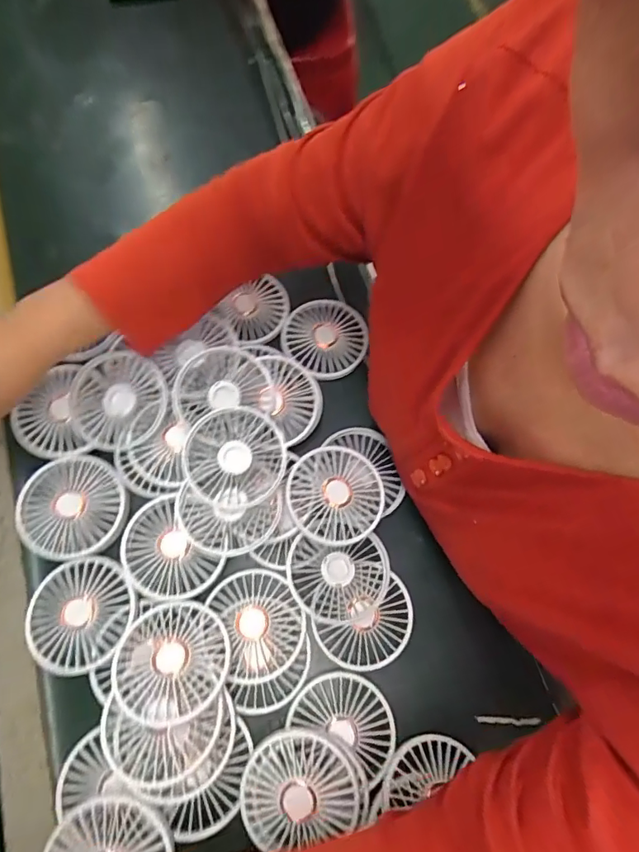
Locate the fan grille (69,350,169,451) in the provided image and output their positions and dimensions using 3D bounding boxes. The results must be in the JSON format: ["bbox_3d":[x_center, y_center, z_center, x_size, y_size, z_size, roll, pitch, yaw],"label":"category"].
[{"bbox_3d":[-0.183,-0.025,0.432,0.085,0.027,0.085,0,72,-1],"label":"fan grille"}]

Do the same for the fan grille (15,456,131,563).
[{"bbox_3d":[-0.216,0.070,0.414,0.086,0.009,0.085,0,72,-1],"label":"fan grille"}]

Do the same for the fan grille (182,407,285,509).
[{"bbox_3d":[-0.076,0.027,0.419,0.083,0.017,0.087,0,72,-1],"label":"fan grille"}]

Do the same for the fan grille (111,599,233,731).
[{"bbox_3d":[-0.114,0.185,0.375,0.086,0.024,0.086,-4,49,4],"label":"fan grille"}]

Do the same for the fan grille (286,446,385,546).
[{"bbox_3d":[0.014,0.061,0.427,0.084,0.018,0.085,0,72,-1],"label":"fan grille"}]

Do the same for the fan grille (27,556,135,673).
[{"bbox_3d":[-0.198,0.155,0.393,0.087,0.012,0.084,0,72,-1],"label":"fan grille"}]

